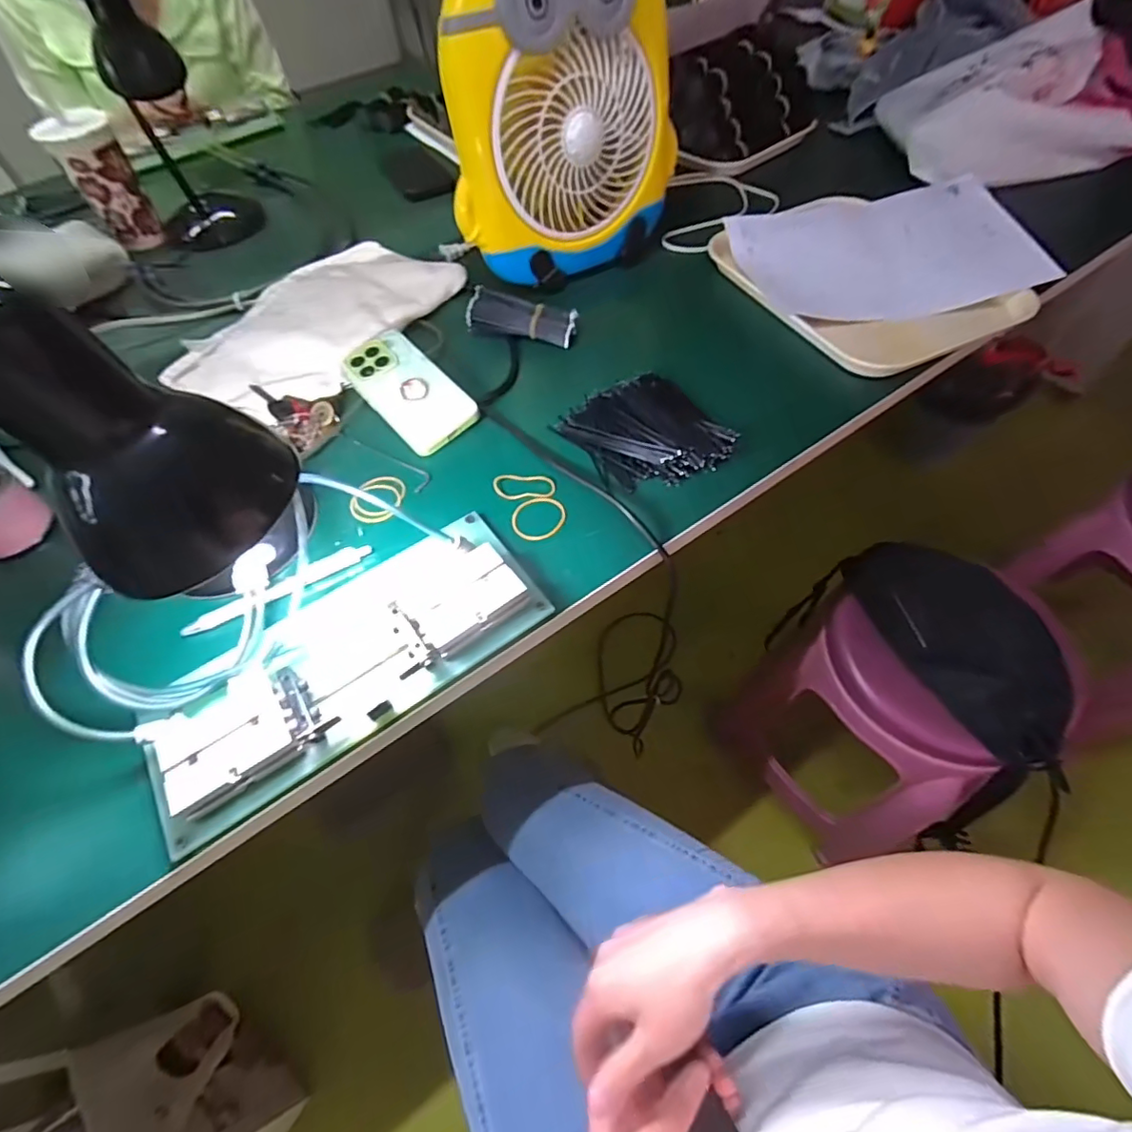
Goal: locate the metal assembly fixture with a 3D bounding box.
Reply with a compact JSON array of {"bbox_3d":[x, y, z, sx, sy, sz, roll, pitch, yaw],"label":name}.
[{"bbox_3d":[-0.155,0.063,0.386,0.278,0.035,0.118,-34,61,-16],"label":"metal assembly fixture"}]

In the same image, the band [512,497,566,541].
[{"bbox_3d":[-0.023,-0.041,0.459,0.047,0.004,0.042,-23,59,-10],"label":"band"}]

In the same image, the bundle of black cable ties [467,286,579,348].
[{"bbox_3d":[-0.049,-0.273,0.593,0.116,0.025,0.046,17,60,14],"label":"bundle of black cable ties"}]

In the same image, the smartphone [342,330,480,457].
[{"bbox_3d":[-0.158,-0.177,0.537,0.074,0.011,0.152,-41,72,-7],"label":"smartphone"}]

